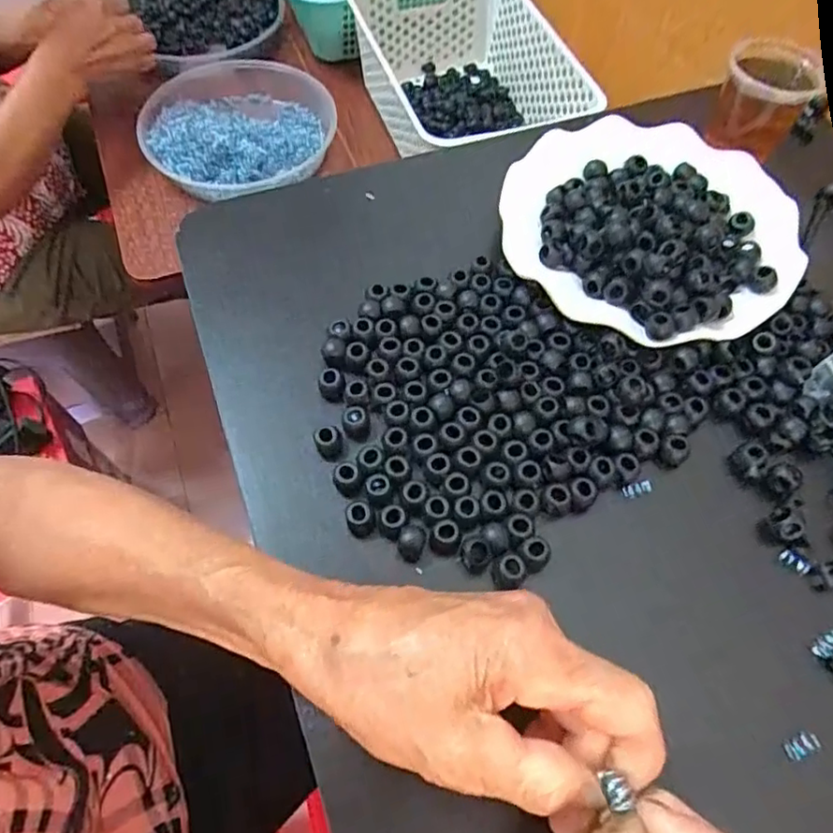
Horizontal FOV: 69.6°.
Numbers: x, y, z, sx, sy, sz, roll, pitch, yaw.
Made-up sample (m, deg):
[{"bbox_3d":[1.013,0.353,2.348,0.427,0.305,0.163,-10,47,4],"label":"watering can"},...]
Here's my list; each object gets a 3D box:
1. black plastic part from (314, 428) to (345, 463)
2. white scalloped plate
[{"bbox_3d":[-0.046,0.015,0.316,0.014,0.020,0.012,-10,62,-7],"label":"black plastic part"},{"bbox_3d":[0.146,-0.123,0.370,0.169,0.031,0.171,0,61,-1],"label":"white scalloped plate"}]

